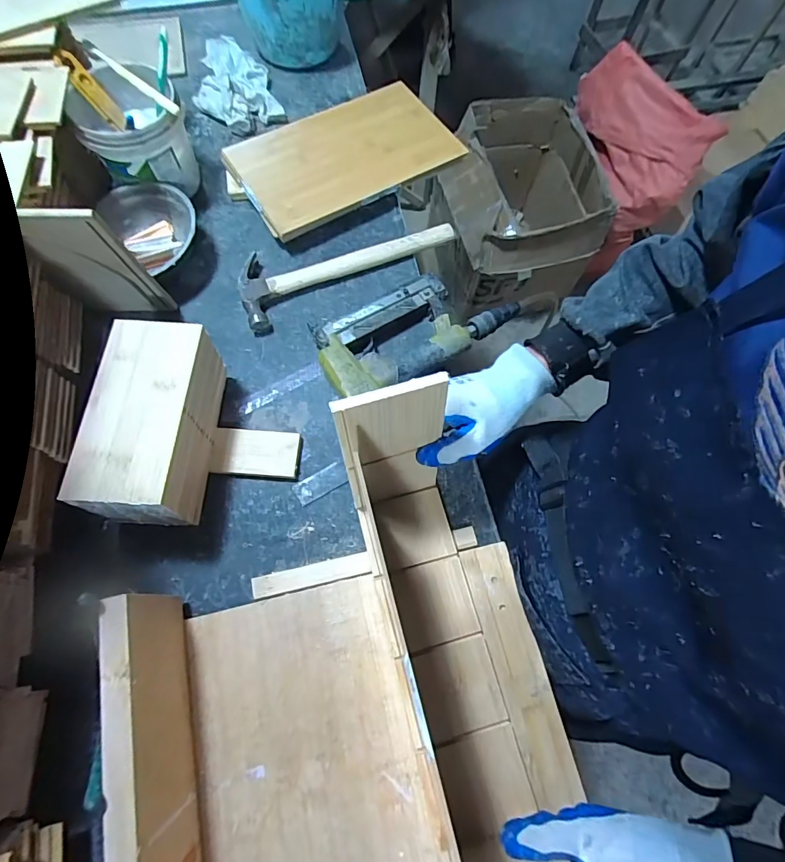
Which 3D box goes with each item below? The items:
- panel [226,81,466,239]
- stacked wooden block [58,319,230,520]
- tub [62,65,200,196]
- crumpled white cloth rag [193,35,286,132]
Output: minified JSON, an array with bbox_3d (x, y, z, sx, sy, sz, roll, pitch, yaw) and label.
[{"bbox_3d":[-0.067,-0.395,0.634,0.296,0.020,0.173,-31,75,-12],"label":"panel"},{"bbox_3d":[-0.238,-0.006,0.454,0.094,0.088,0.191,4,69,-1],"label":"stacked wooden block"},{"bbox_3d":[-0.322,-0.381,0.588,0.121,0.119,0.119,1,69,-2],"label":"tub"},{"bbox_3d":[-0.252,-0.554,0.690,0.118,0.038,0.216,-18,71,-10],"label":"crumpled white cloth rag"}]

